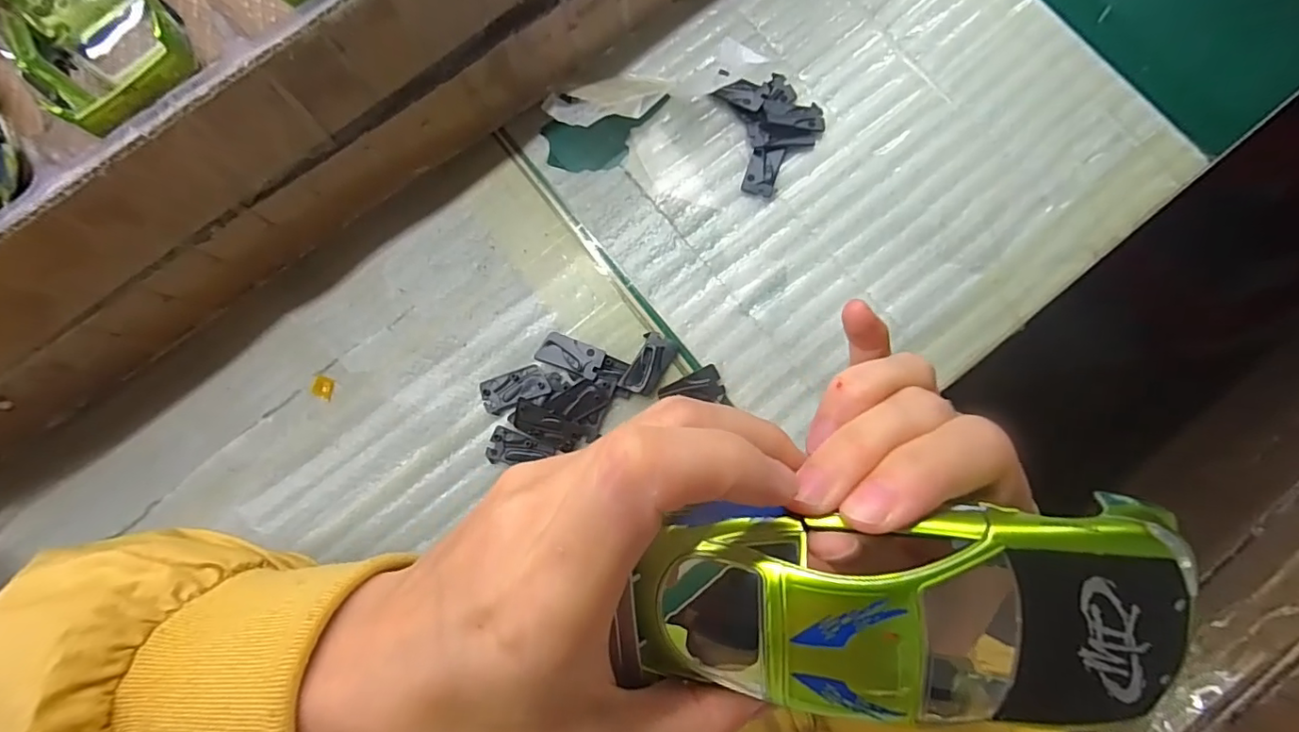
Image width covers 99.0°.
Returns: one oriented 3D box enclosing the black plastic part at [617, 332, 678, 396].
[{"bbox_3d":[0.000,0.000,0.280,0.018,0.006,0.033,27,82,5],"label":"black plastic part"}]

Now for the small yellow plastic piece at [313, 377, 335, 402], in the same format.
[{"bbox_3d":[-0.167,0.011,0.283,0.010,0.004,0.011,0,81,1],"label":"small yellow plastic piece"}]

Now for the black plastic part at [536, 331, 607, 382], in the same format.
[{"bbox_3d":[-0.040,-0.006,0.282,0.033,0.005,0.016,20,82,4],"label":"black plastic part"}]

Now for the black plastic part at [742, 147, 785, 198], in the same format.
[{"bbox_3d":[0.060,-0.104,0.292,0.016,0.004,0.028,17,81,4],"label":"black plastic part"}]

